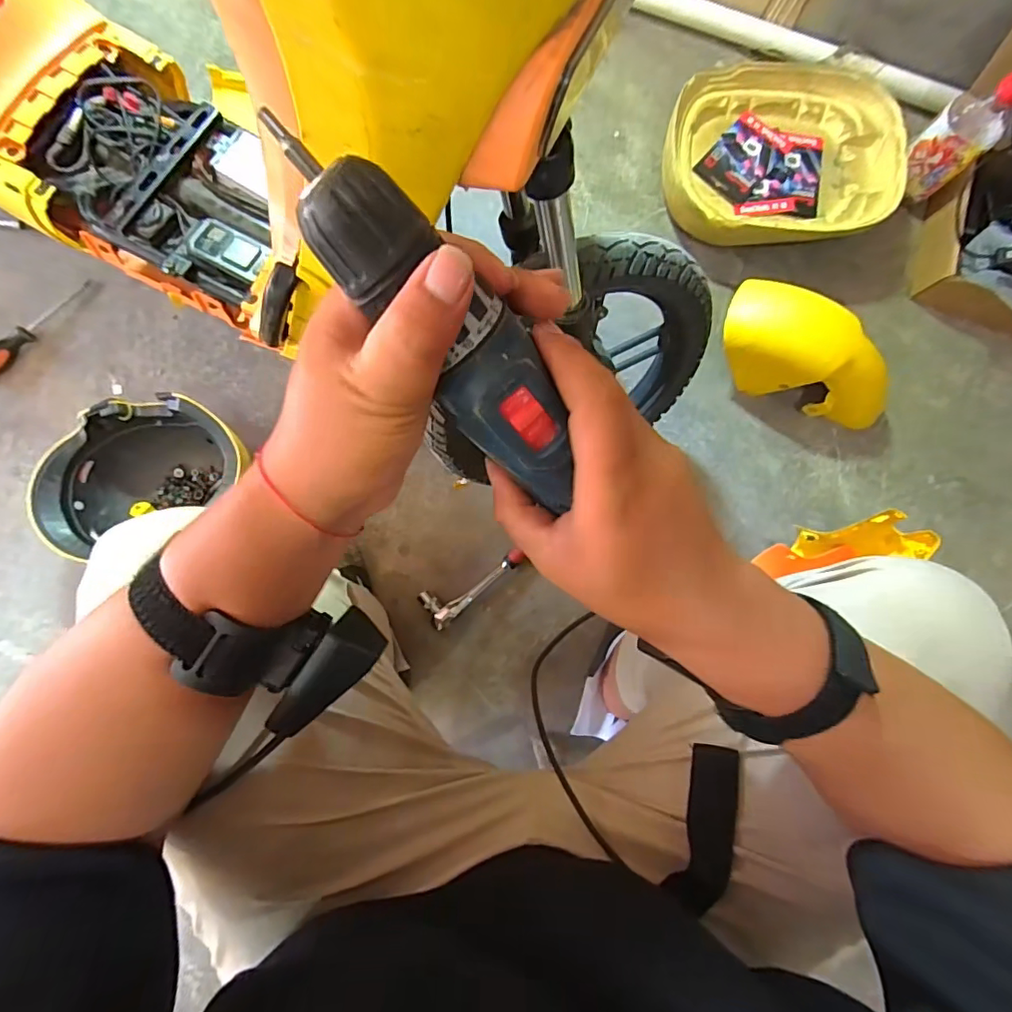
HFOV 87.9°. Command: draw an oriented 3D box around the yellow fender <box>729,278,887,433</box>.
[{"bbox_3d":[0.498,-0.227,0.851,0.343,0.144,0.118,28,81,-17],"label":"yellow fender"}]

